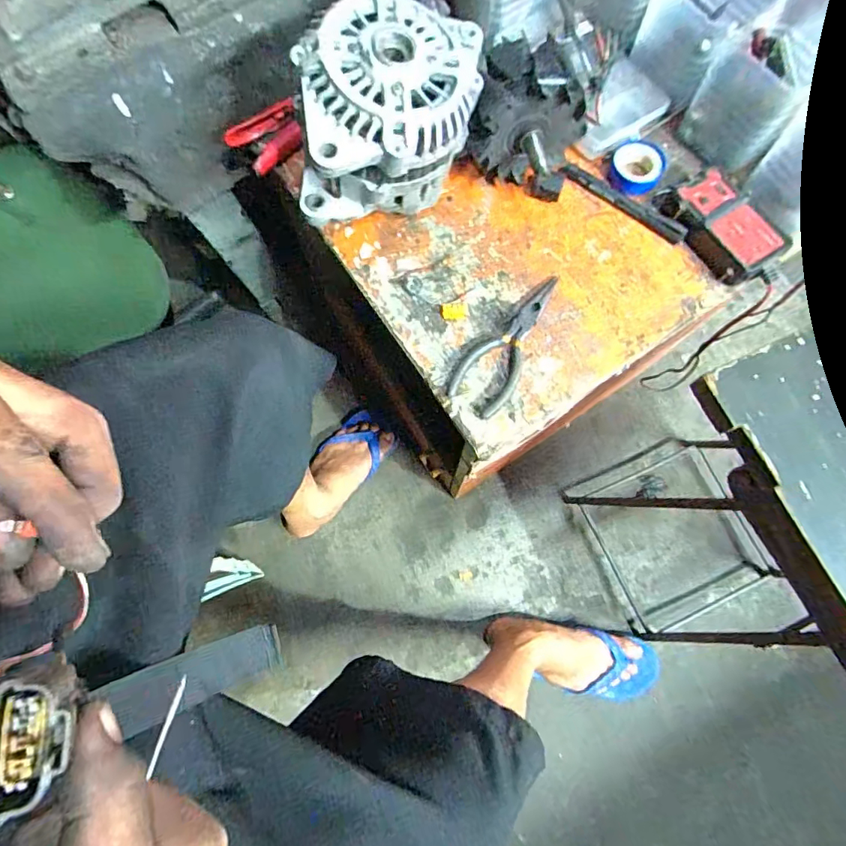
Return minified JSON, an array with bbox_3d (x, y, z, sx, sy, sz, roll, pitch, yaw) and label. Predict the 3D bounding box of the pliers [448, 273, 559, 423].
[{"bbox_3d":[0.079,-0.075,0.435,0.050,0.013,0.147,34,80,9],"label":"pliers"}]

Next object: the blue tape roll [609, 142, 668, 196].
[{"bbox_3d":[0.210,-0.250,0.471,0.048,0.013,0.051,0,77,1],"label":"blue tape roll"}]

